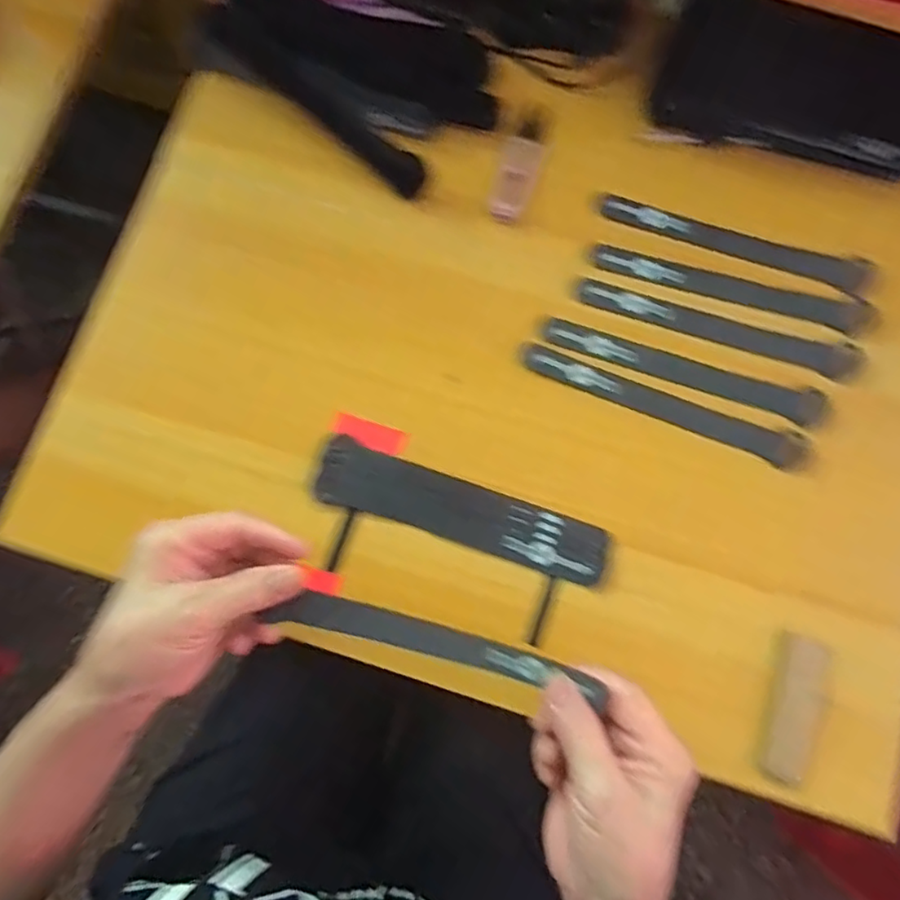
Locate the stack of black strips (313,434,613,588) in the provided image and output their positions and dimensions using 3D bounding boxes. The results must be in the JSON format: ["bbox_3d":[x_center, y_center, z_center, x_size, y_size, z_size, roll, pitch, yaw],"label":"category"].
[{"bbox_3d":[0.009,0.041,0.408,0.196,0.015,0.043,17,79,4],"label":"stack of black strips"}]

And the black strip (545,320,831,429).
[{"bbox_3d":[0.159,-0.054,0.418,0.191,0.010,0.022,19,79,5],"label":"black strip"}]

